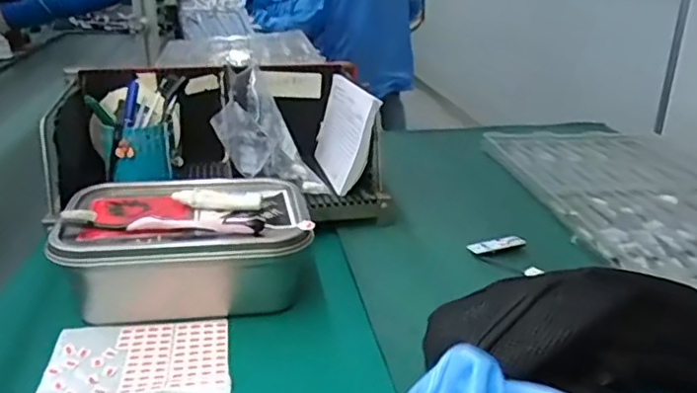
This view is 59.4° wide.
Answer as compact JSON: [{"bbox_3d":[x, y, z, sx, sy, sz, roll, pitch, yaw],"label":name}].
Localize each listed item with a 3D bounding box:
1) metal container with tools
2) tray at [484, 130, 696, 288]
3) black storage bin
[{"bbox_3d":[-0.161,0.052,0.631,0.236,0.099,0.165,-2,23,-8],"label":"metal container with tools"},{"bbox_3d":[0.419,-0.006,0.836,0.324,0.018,0.532,-4,23,-8],"label":"tray"},{"bbox_3d":[-0.170,-0.071,0.805,0.387,0.153,0.242,-4,23,-12],"label":"black storage bin"}]

